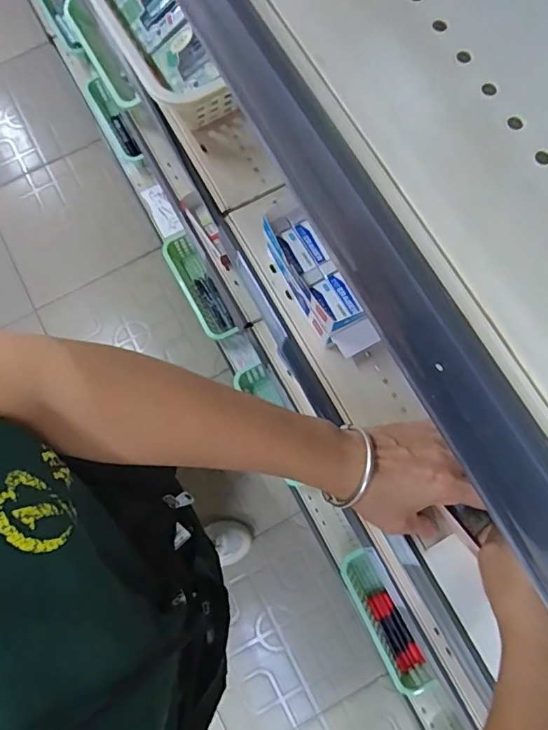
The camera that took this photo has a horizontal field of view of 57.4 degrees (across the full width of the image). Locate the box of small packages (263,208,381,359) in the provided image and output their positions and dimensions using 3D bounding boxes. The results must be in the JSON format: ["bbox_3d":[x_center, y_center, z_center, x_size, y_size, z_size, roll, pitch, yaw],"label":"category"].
[{"bbox_3d":[0.037,-0.073,0.433,0.057,0.053,0.140,-30,78,-5],"label":"box of small packages"}]

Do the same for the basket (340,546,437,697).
[{"bbox_3d":[0.219,0.491,0.979,0.088,0.086,0.269,-26,78,-4],"label":"basket"}]

